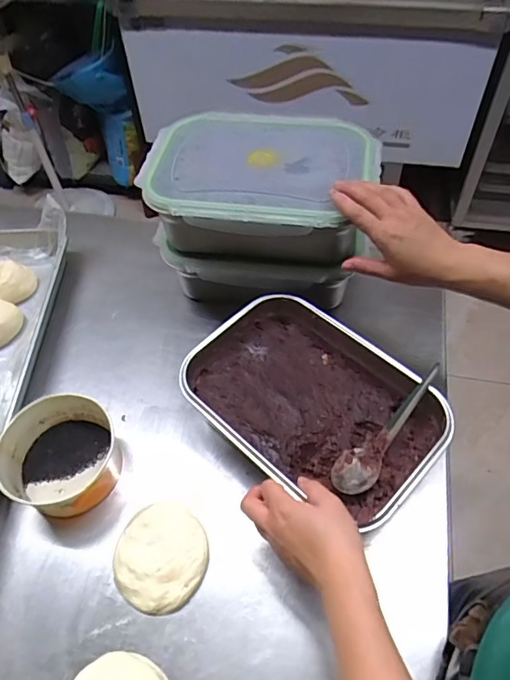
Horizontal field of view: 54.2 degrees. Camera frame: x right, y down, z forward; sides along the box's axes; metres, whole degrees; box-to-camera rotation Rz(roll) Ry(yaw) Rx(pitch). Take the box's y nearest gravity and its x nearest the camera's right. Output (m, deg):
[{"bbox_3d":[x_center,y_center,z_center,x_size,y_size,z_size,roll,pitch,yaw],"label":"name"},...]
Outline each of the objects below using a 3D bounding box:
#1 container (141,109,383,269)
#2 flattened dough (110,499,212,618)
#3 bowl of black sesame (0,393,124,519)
[{"bbox_3d":[0.008,-0.201,0.676,0.289,0.113,0.216,12,55,12],"label":"container"},{"bbox_3d":[-0.099,0.231,0.536,0.095,0.014,0.106,11,54,11],"label":"flattened dough"},{"bbox_3d":[-0.225,0.134,0.580,0.123,0.064,0.129,-2,53,2],"label":"bowl of black sesame"}]

